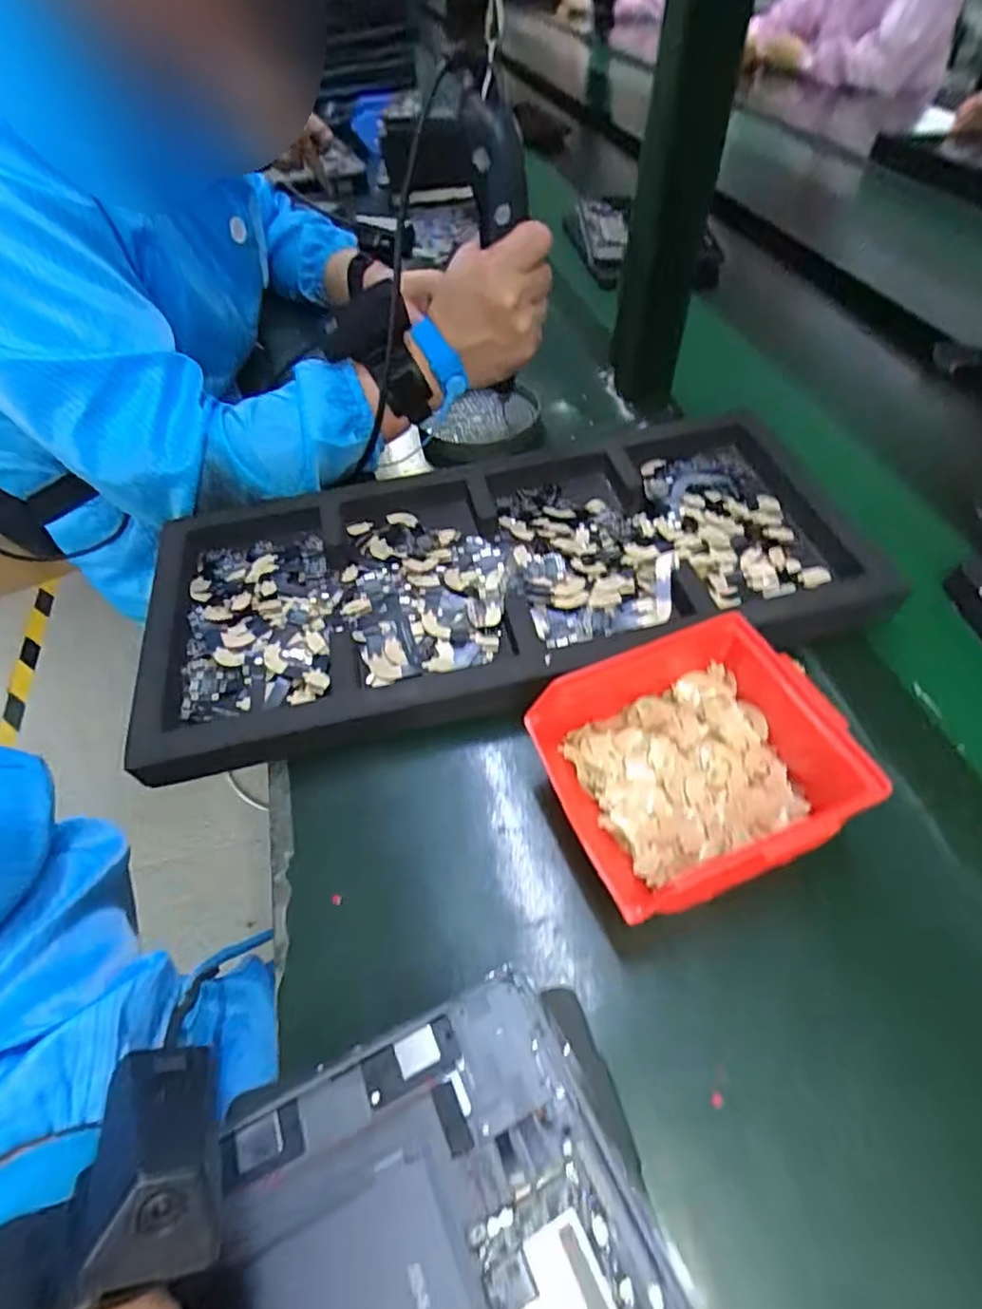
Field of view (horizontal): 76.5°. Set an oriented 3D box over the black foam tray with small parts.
[{"bbox_3d":[0.003,-0.054,0.445,0.499,0.045,0.249,-11,52,-6],"label":"black foam tray with small parts"}]

